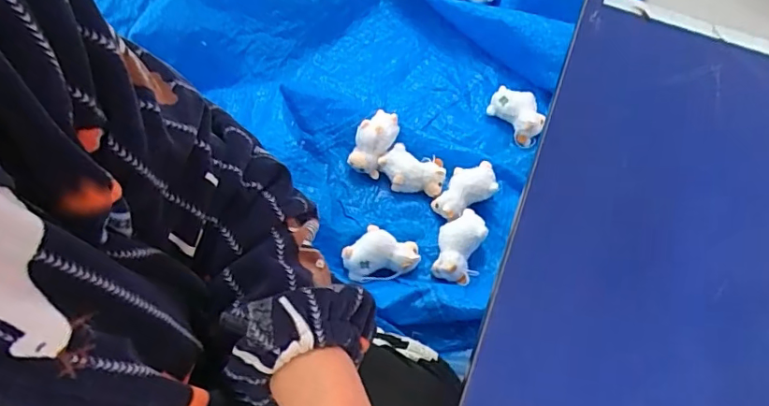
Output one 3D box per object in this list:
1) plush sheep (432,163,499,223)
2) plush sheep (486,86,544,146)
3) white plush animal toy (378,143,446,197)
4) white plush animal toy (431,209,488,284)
[{"bbox_3d":[0.140,-0.024,0.941,0.123,0.052,0.082,-29,69,-16],"label":"plush sheep"},{"bbox_3d":[0.267,-0.180,1.035,0.069,0.049,0.120,-40,72,-20],"label":"plush sheep"},{"bbox_3d":[0.051,-0.058,0.959,0.123,0.049,0.077,22,64,7],"label":"white plush animal toy"},{"bbox_3d":[0.128,0.073,0.894,0.080,0.059,0.120,15,64,4],"label":"white plush animal toy"}]

